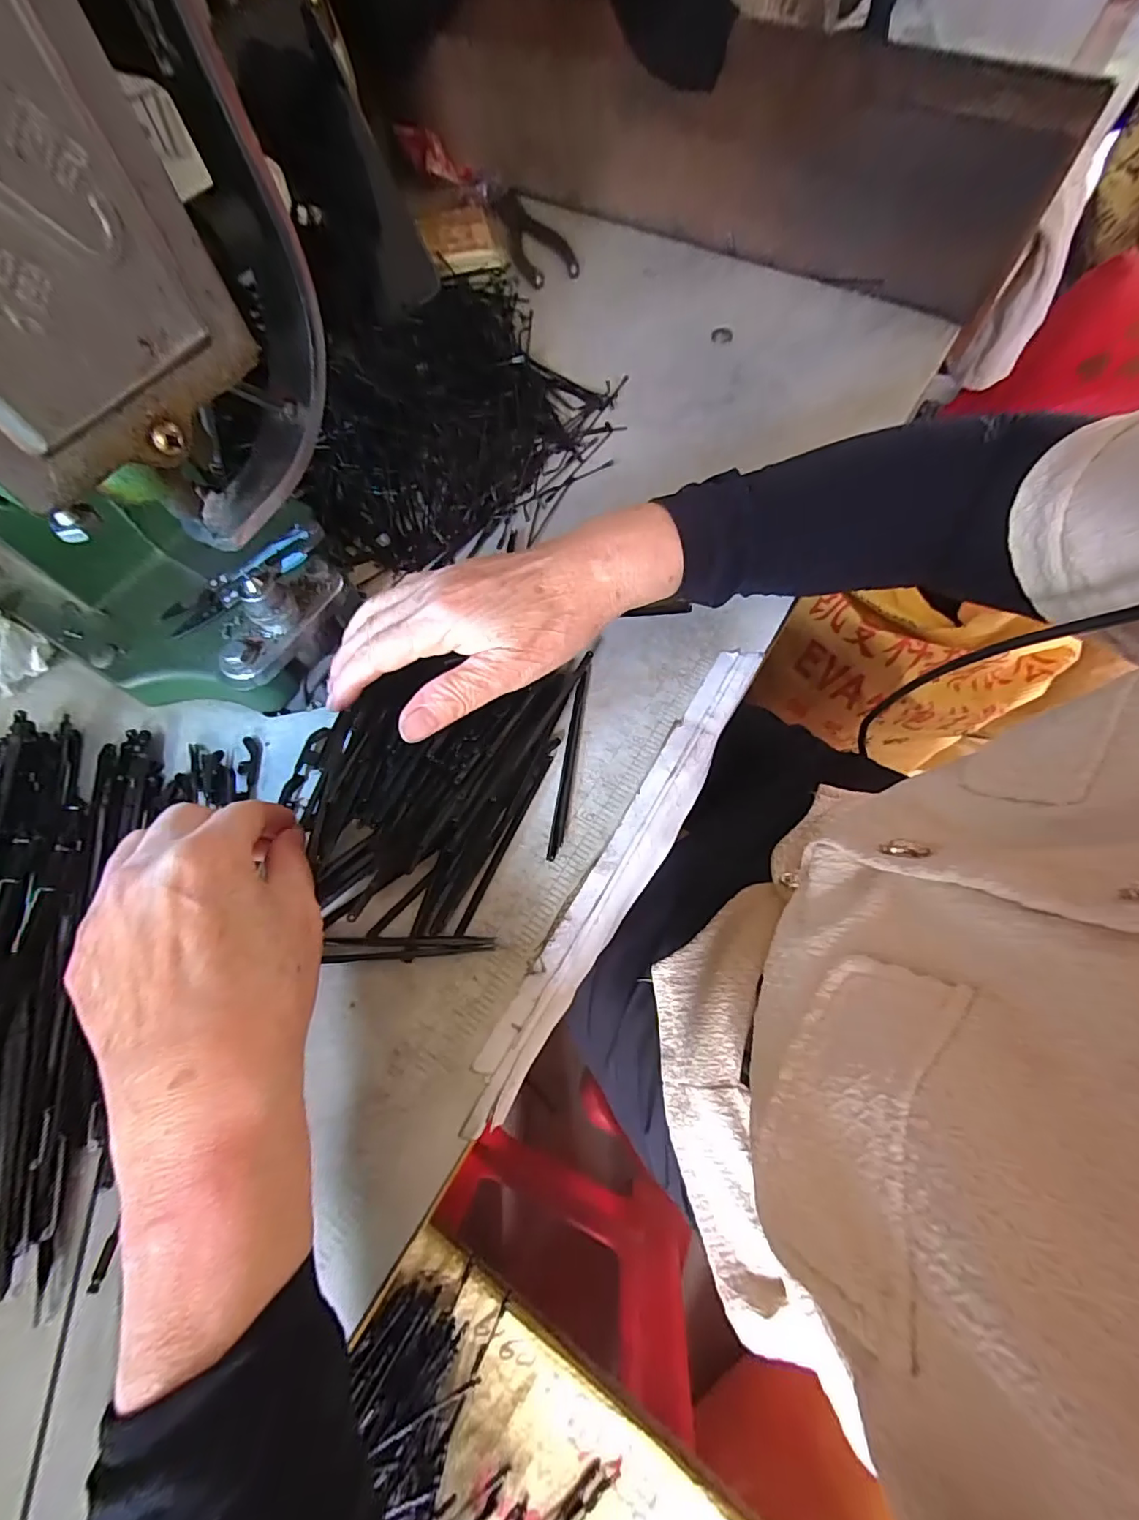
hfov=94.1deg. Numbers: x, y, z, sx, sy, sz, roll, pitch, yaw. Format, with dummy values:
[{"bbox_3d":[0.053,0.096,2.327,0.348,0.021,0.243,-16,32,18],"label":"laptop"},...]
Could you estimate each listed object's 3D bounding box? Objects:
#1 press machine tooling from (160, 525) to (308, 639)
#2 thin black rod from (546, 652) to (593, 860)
[{"bbox_3d":[-0.185,-0.101,0.299,0.089,0.005,0.022,-39,73,-13],"label":"press machine tooling"},{"bbox_3d":[0.001,-0.006,0.283,0.007,0.004,0.118,8,69,4],"label":"thin black rod"}]

